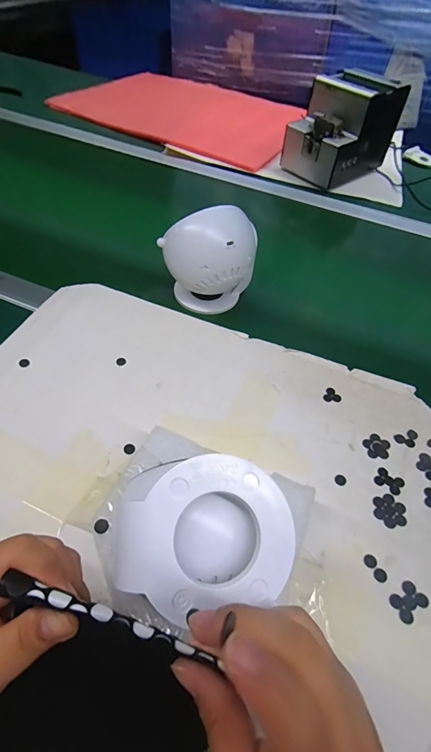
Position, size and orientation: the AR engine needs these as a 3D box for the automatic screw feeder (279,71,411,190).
[{"bbox_3d":[0.247,-0.469,0.709,0.184,0.149,0.128,-25,51,-29],"label":"automatic screw feeder"}]

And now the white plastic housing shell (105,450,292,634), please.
[{"bbox_3d":[-0.008,0.086,0.210,0.094,0.034,0.076,-7,77,-14],"label":"white plastic housing shell"}]

